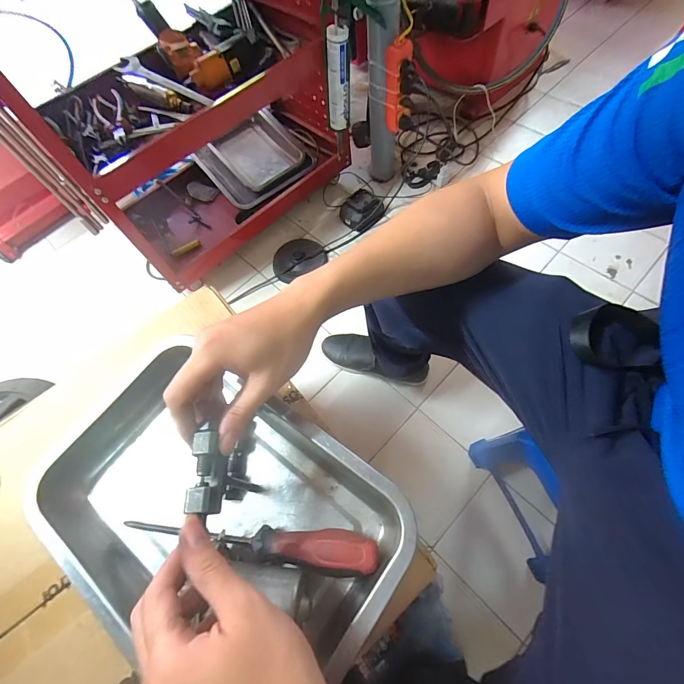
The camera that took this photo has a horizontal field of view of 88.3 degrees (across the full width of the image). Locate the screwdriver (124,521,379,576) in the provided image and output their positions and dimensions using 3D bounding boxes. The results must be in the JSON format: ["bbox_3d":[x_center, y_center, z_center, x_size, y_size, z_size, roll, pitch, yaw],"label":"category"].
[{"bbox_3d":[-0.082,0.173,0.306,0.226,0.024,0.030,-2,63,14],"label":"screwdriver"}]

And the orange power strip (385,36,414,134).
[{"bbox_3d":[0.137,-0.618,0.864,0.068,0.201,0.032,-12,63,0],"label":"orange power strip"}]

